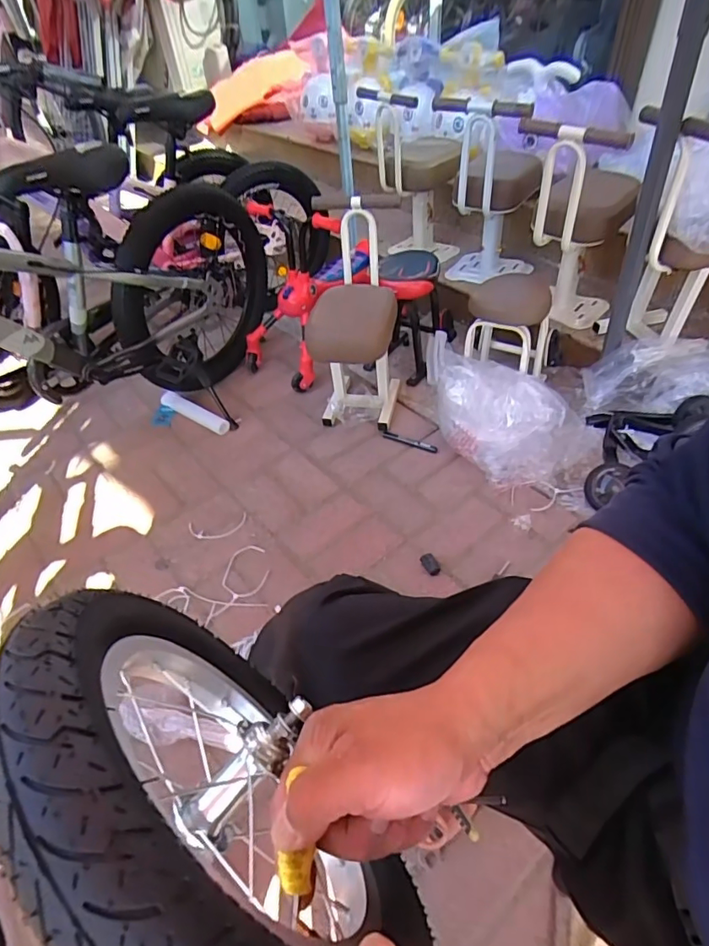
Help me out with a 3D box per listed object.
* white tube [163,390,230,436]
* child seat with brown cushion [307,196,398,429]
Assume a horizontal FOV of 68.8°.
[{"bbox_3d":[-0.434,-0.162,1.391,0.250,0.039,0.036,25,52,26],"label":"white tube"},{"bbox_3d":[0.010,-0.366,1.272,0.187,0.429,0.341,2,46,7],"label":"child seat with brown cushion"}]

